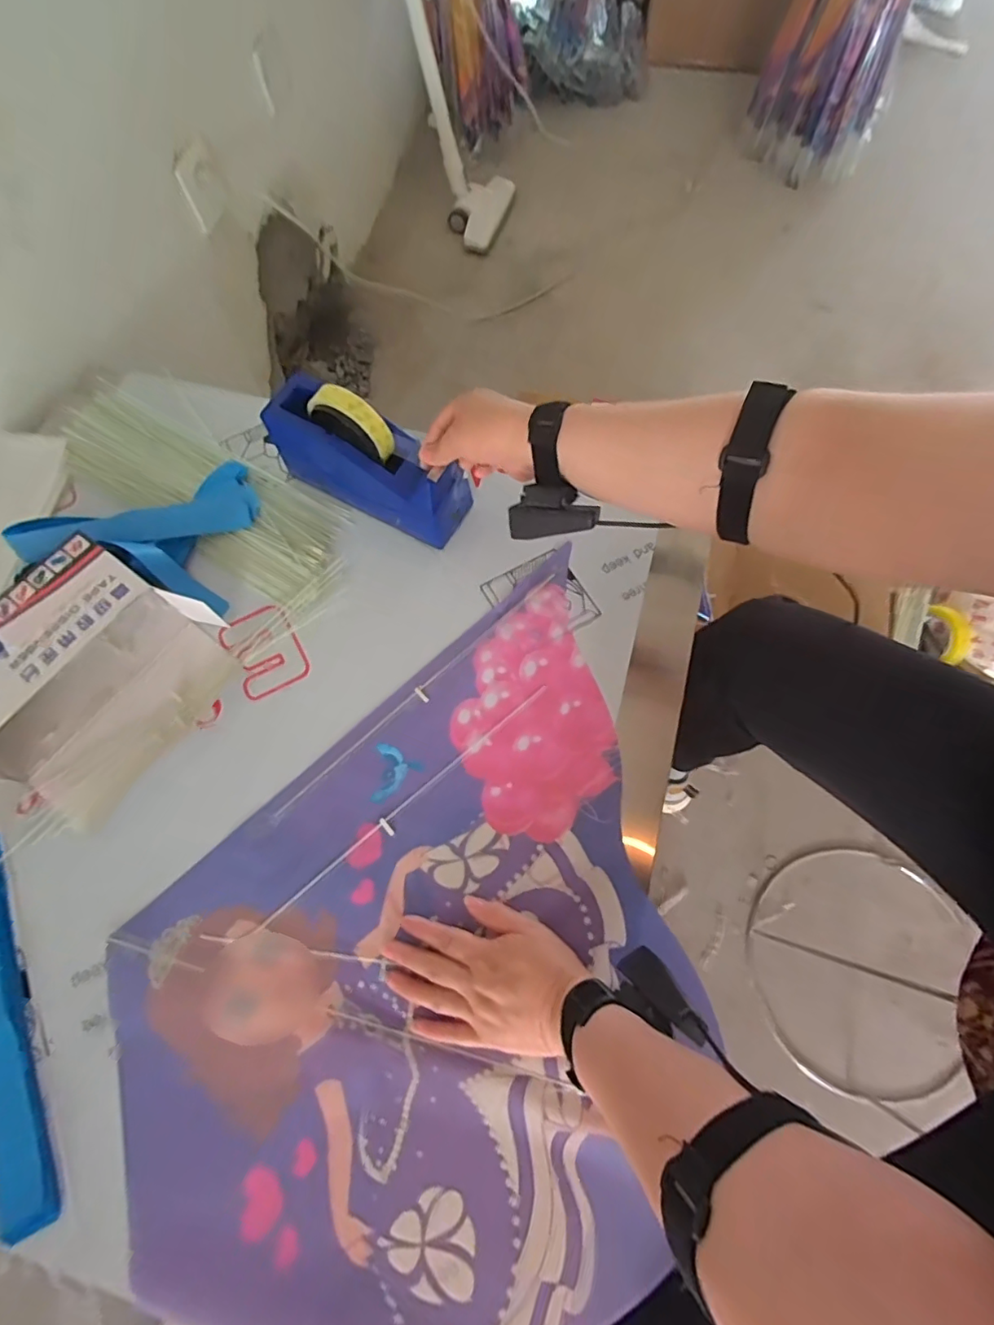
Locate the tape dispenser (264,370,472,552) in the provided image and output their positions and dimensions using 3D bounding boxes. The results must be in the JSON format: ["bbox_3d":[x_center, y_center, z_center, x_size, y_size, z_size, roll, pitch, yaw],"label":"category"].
[{"bbox_3d":[-0.128,-0.203,0.556,0.208,0.121,0.063,31,74,-3],"label":"tape dispenser"}]

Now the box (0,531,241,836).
[{"bbox_3d":[-0.394,0.027,0.504,0.182,0.080,0.242,33,75,11],"label":"box"}]

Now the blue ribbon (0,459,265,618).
[{"bbox_3d":[-0.371,-0.162,0.583,0.216,0.055,0.173,13,72,6],"label":"blue ribbon"}]

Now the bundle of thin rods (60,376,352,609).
[{"bbox_3d":[-0.345,-0.199,0.617,0.376,0.021,0.126,29,74,10],"label":"bundle of thin rods"}]

